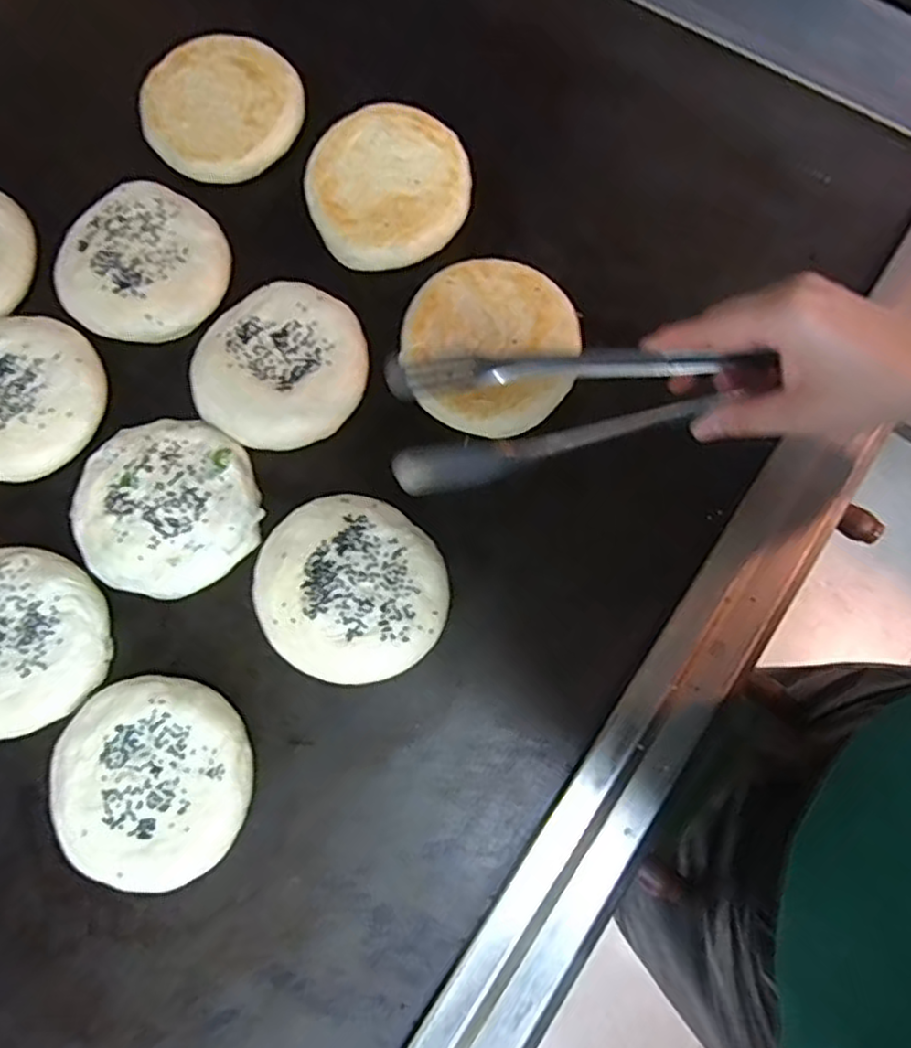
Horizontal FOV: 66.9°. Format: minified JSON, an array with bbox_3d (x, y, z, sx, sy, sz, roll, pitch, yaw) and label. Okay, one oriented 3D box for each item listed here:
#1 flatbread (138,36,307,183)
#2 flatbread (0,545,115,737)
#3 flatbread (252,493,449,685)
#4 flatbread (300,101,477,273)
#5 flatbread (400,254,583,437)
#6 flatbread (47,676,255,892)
[{"bbox_3d":[-0.181,-0.324,0.540,0.118,0.023,0.116,0,78,2],"label":"flatbread"},{"bbox_3d":[-0.294,0.076,0.452,0.126,0.026,0.116,-12,78,-1],"label":"flatbread"},{"bbox_3d":[-0.069,0.043,0.454,0.124,0.027,0.114,0,78,2],"label":"flatbread"},{"bbox_3d":[-0.051,-0.253,0.514,0.117,0.022,0.122,0,78,2],"label":"flatbread"},{"bbox_3d":[0.026,-0.125,0.481,0.117,0.019,0.122,0,78,2],"label":"flatbread"},{"bbox_3d":[-0.189,0.160,0.432,0.119,0.027,0.118,0,78,2],"label":"flatbread"}]

